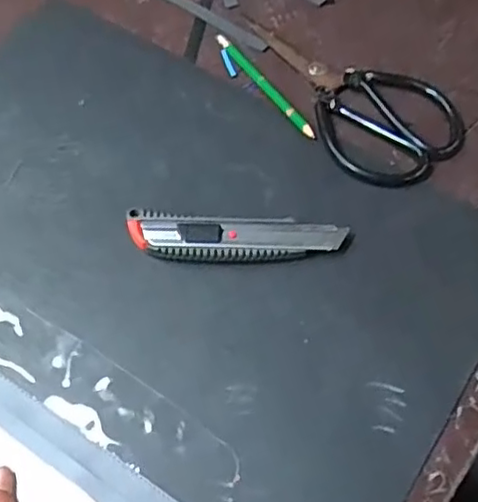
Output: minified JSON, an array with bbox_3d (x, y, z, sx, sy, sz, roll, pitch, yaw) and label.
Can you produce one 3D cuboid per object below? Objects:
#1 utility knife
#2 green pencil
[{"bbox_3d":[-0.003,-0.009,0.464,0.153,0.017,0.035,2,62,2],"label":"utility knife"},{"bbox_3d":[0.021,-0.142,0.540,0.010,0.005,0.140,-30,65,-14],"label":"green pencil"}]

